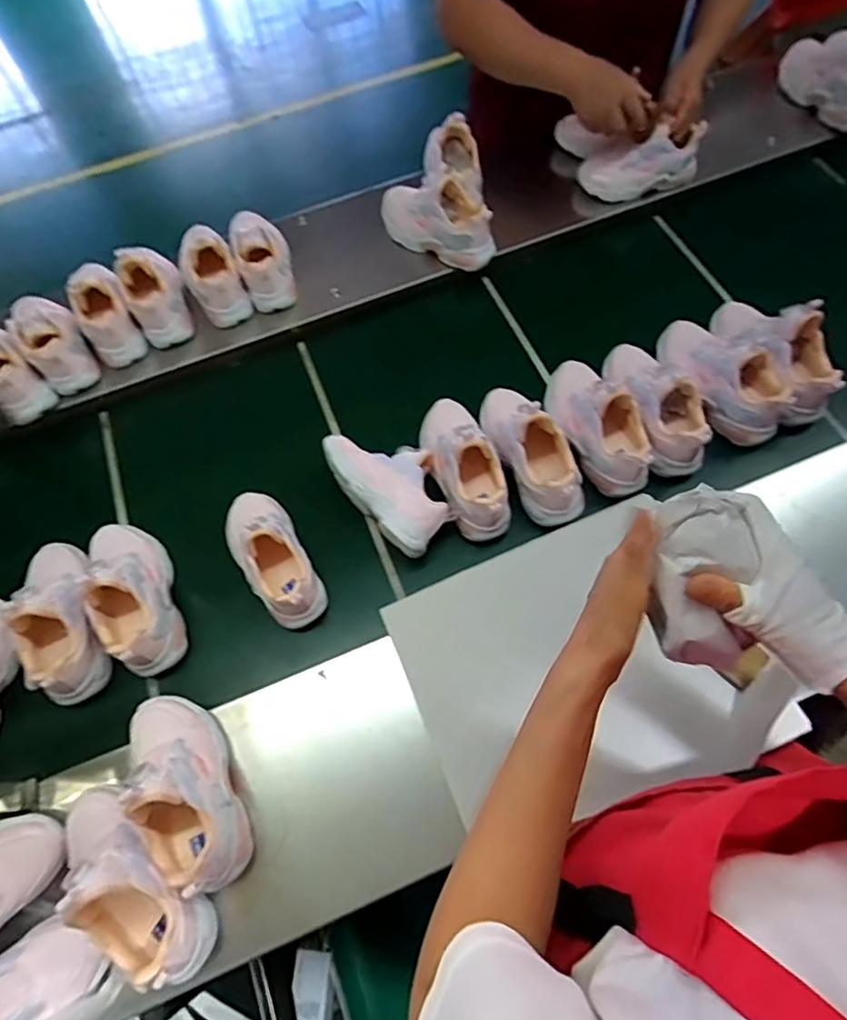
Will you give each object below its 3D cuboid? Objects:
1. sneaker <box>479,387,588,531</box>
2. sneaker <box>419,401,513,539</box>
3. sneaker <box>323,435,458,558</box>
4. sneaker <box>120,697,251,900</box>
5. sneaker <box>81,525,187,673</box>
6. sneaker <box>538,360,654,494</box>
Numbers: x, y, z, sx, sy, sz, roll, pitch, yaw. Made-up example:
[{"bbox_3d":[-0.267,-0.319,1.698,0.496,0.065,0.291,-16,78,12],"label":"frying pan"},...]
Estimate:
[{"bbox_3d":[0.136,-0.086,0.720,0.067,0.106,0.199,-23,66,-7],"label":"sneaker"},{"bbox_3d":[0.050,-0.070,0.724,0.081,0.104,0.200,-16,66,-4],"label":"sneaker"},{"bbox_3d":[-0.036,-0.036,0.733,0.113,0.068,0.186,-40,70,-14],"label":"sneaker"},{"bbox_3d":[-0.237,0.265,0.550,0.072,0.103,0.191,-26,67,-9],"label":"sneaker"},{"bbox_3d":[-0.355,0.090,0.682,0.088,0.091,0.201,-25,67,-8],"label":"sneaker"},{"bbox_3d":[0.228,-0.124,0.741,0.083,0.101,0.206,-20,66,-6],"label":"sneaker"}]

